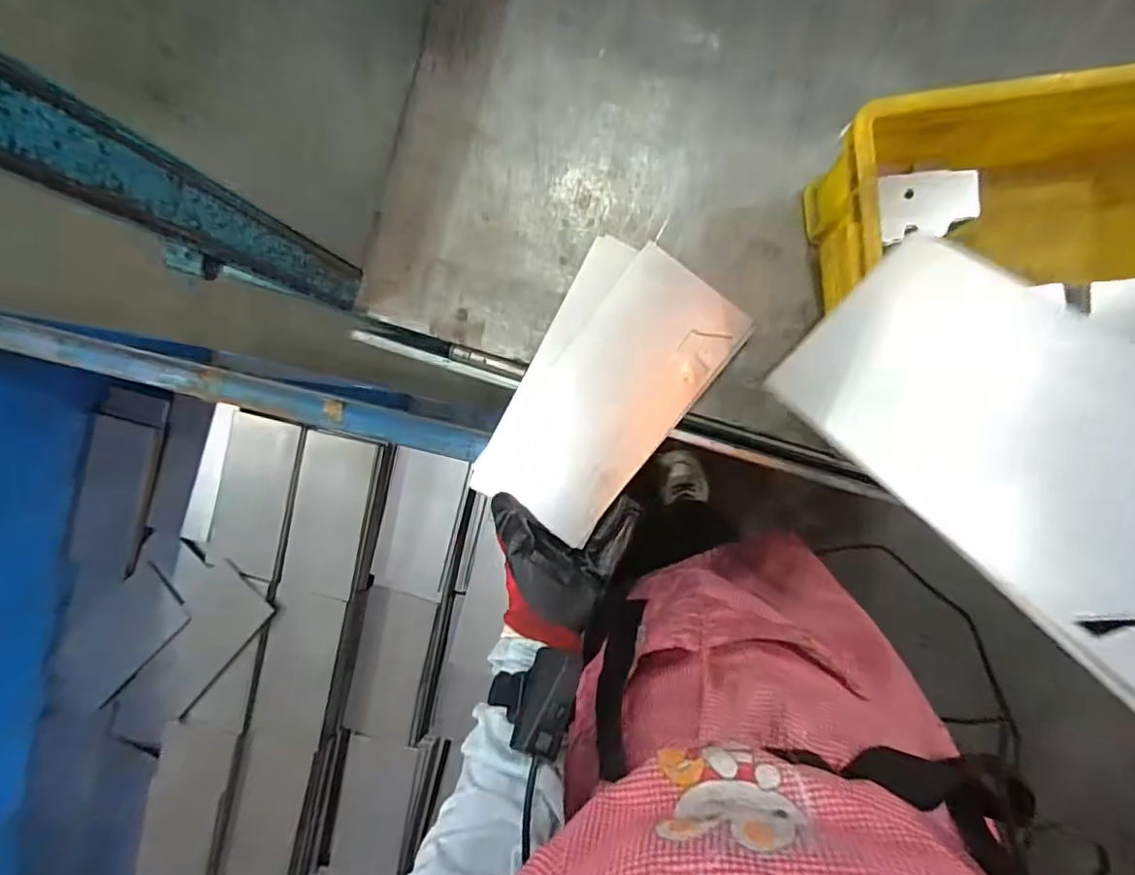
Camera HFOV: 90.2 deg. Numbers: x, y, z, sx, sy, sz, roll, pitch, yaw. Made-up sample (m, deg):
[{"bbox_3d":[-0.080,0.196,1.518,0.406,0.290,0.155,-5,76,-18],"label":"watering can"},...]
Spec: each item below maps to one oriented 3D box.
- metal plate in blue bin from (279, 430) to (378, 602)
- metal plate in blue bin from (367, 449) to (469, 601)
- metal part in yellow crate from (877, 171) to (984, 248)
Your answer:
[{"bbox_3d":[-0.386,0.128,0.914,0.114,0.008,0.261,13,97,-2],"label":"metal plate in blue bin"},{"bbox_3d":[-0.246,0.144,0.945,0.123,0.011,0.236,13,91,-7],"label":"metal plate in blue bin"},{"bbox_3d":[0.294,-0.190,0.460,0.073,0.008,0.053,-6,92,6],"label":"metal part in yellow crate"}]

